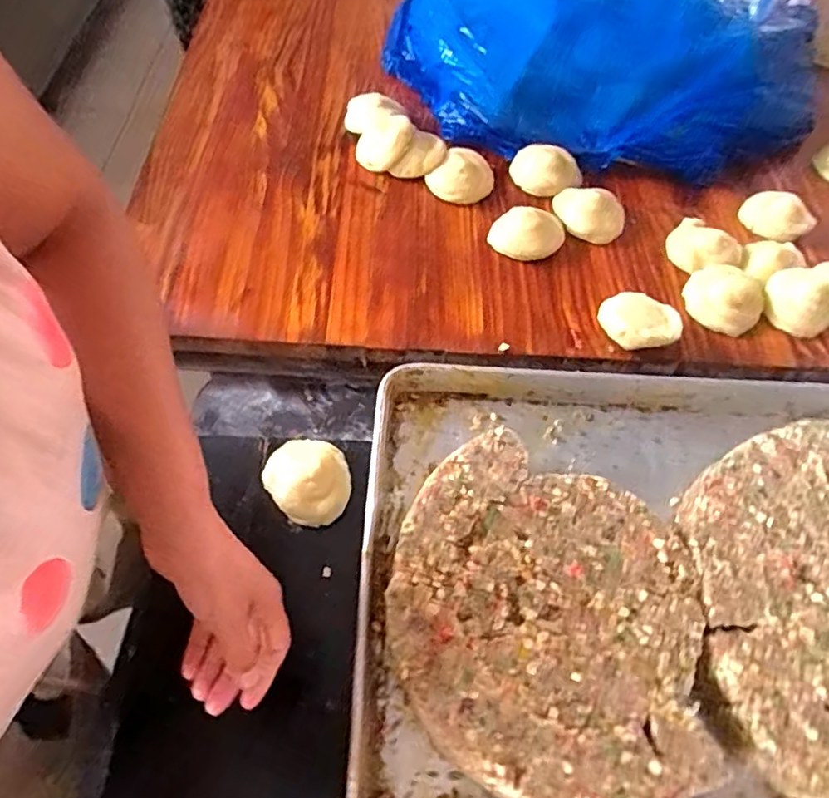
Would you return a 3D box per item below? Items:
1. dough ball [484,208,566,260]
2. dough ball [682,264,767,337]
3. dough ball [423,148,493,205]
[{"bbox_3d":[0.131,-0.195,0.690,0.083,0.031,0.056,15,61,6],"label":"dough ball"},{"bbox_3d":[0.341,-0.111,0.655,0.082,0.036,0.073,29,63,13],"label":"dough ball"},{"bbox_3d":[0.065,-0.280,0.748,0.070,0.026,0.080,38,65,17],"label":"dough ball"}]

